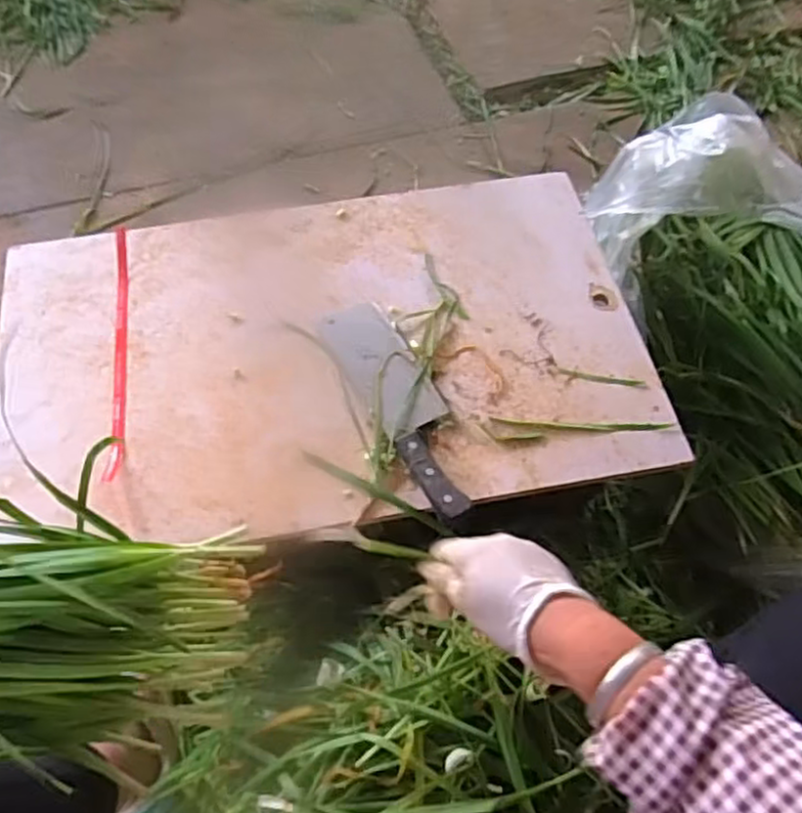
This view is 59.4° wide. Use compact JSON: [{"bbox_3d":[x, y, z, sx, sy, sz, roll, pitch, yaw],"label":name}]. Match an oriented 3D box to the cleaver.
[{"bbox_3d":[0.005,-0.008,0.686,0.070,0.028,0.258,-26,64,-14],"label":"cleaver"}]

